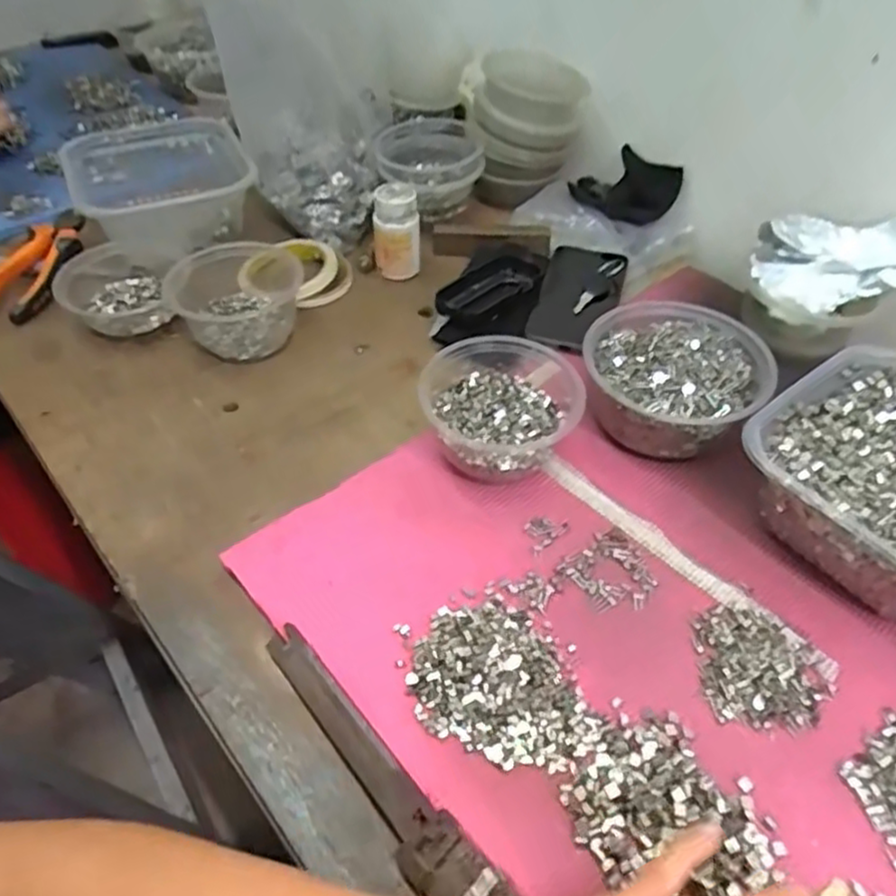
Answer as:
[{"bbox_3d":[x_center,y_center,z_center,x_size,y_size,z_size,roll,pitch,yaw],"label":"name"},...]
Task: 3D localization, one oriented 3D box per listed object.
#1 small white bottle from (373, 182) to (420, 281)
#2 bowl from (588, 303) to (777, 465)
[{"bbox_3d":[-0.052,-0.213,0.693,0.045,0.078,0.041,-5,48,-5],"label":"small white bottle"},{"bbox_3d":[0.175,-0.057,0.546,0.137,0.062,0.126,1,47,-1],"label":"bowl"}]

